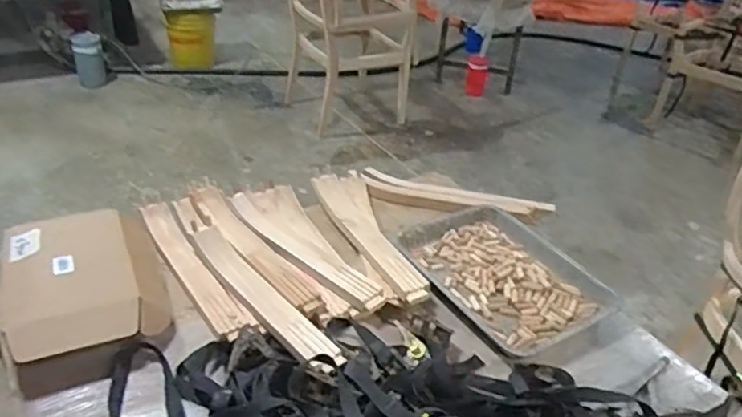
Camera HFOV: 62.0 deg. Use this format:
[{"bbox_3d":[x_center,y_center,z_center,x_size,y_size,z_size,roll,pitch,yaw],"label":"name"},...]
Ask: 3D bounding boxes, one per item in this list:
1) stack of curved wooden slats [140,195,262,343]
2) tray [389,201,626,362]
[{"bbox_3d":[-0.345,0.102,1.173,0.071,0.031,0.420,-20,42,-34],"label":"stack of curved wooden slats"},{"bbox_3d":[0.260,0.128,1.233,0.304,0.038,0.394,-16,40,-30],"label":"tray"}]

